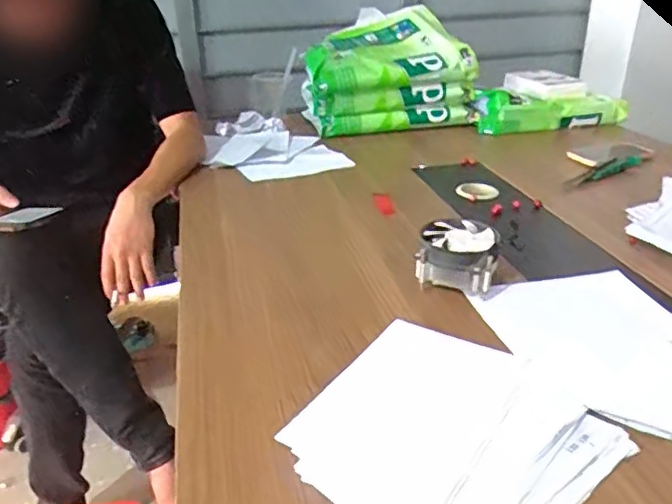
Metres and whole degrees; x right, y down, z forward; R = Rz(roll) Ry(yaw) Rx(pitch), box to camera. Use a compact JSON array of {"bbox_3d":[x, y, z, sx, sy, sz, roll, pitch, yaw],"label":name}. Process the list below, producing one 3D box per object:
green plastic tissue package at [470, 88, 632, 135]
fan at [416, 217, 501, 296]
[{"bbox_3d":[0.503,-0.330,1.353,0.363,0.085,0.052,-4,27,-5],"label":"green plastic tissue package"},{"bbox_3d":[0.150,0.006,0.717,0.095,0.066,0.090,6,28,14],"label":"fan"}]

